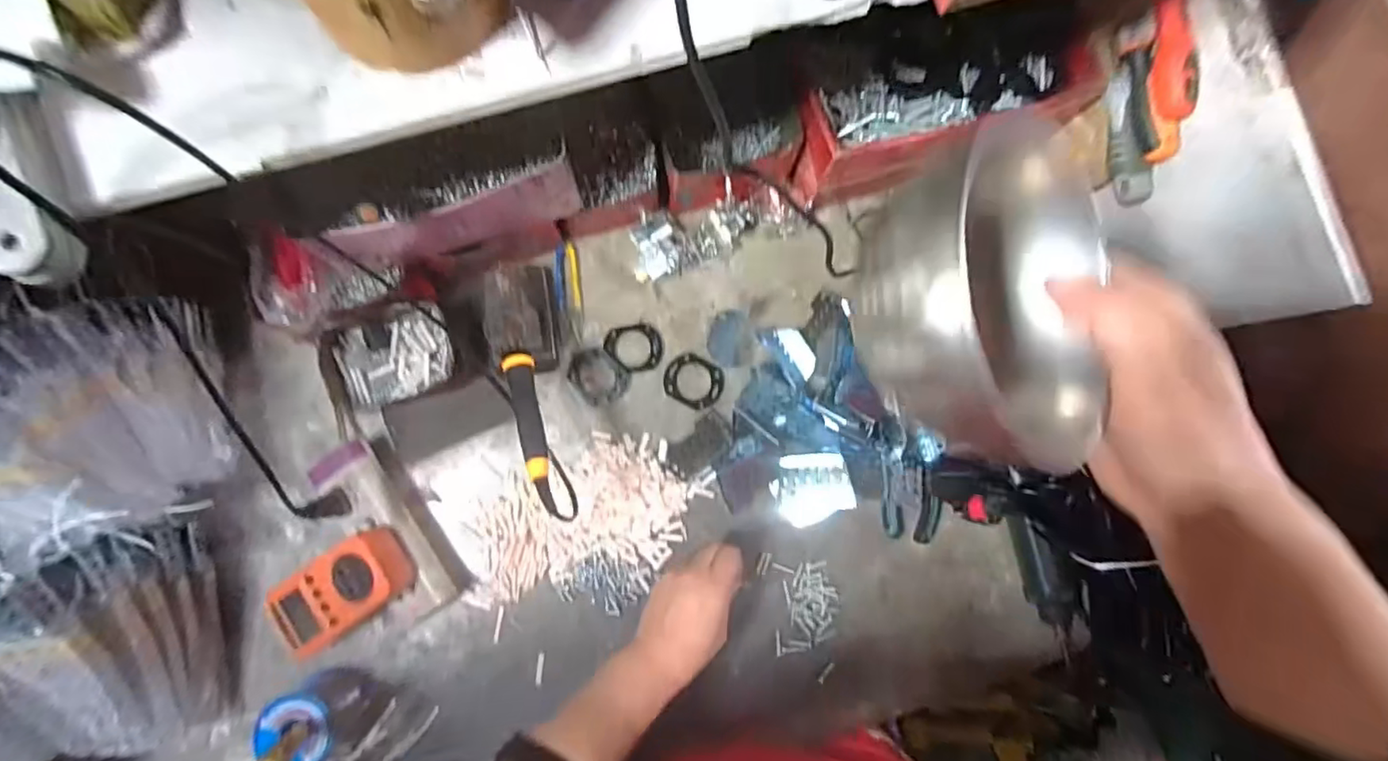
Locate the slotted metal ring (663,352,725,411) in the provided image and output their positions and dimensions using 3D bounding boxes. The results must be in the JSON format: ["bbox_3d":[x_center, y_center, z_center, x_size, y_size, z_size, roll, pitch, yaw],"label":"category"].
[{"bbox_3d":[0.000,0.000,0.602,0.059,0.004,0.049,28,84,0],"label":"slotted metal ring"}]

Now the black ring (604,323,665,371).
[{"bbox_3d":[-0.059,-0.032,0.605,0.058,0.004,0.048,-12,85,-3],"label":"black ring"}]

